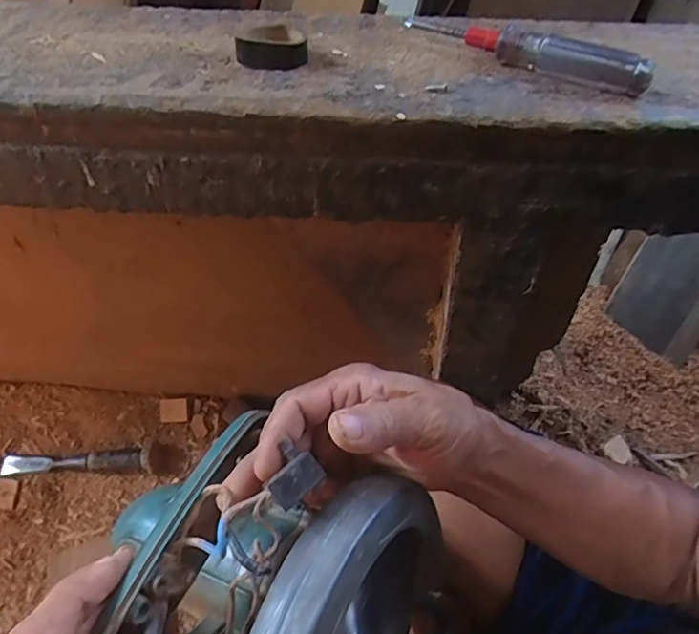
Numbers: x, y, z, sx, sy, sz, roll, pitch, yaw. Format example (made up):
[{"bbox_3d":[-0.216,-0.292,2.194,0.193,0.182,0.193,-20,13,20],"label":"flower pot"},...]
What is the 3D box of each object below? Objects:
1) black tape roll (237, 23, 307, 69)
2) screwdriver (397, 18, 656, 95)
[{"bbox_3d":[-0.057,-0.200,0.386,0.049,0.020,0.049,0,50,0],"label":"black tape roll"},{"bbox_3d":[0.125,-0.196,0.386,0.177,0.027,0.023,23,54,18],"label":"screwdriver"}]

